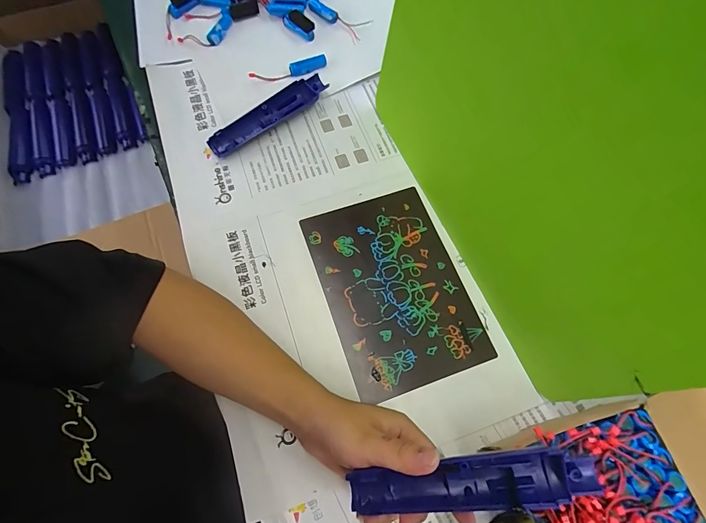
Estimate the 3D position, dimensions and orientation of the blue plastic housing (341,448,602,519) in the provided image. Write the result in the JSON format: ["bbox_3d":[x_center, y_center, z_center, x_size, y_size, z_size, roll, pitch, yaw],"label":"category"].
[{"bbox_3d":[0.081,0.157,0.259,0.166,0.023,0.036,-10,68,8],"label":"blue plastic housing"}]

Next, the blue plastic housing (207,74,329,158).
[{"bbox_3d":[-0.107,-0.184,0.469,0.164,0.022,0.034,-37,73,-13],"label":"blue plastic housing"}]

